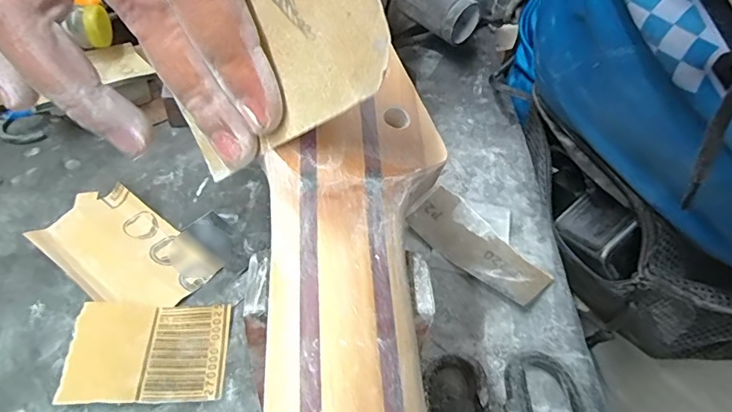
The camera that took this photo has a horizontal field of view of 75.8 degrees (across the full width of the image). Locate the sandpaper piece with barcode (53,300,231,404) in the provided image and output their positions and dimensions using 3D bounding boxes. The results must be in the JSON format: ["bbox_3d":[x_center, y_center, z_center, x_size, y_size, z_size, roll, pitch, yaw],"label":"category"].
[{"bbox_3d":[-0.103,0.068,0.225,0.068,0.009,0.048,-1,49,-7],"label":"sandpaper piece with barcode"}]

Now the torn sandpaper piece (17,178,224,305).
[{"bbox_3d":[-0.136,0.024,0.263,0.096,0.004,0.056,32,48,19],"label":"torn sandpaper piece"}]

